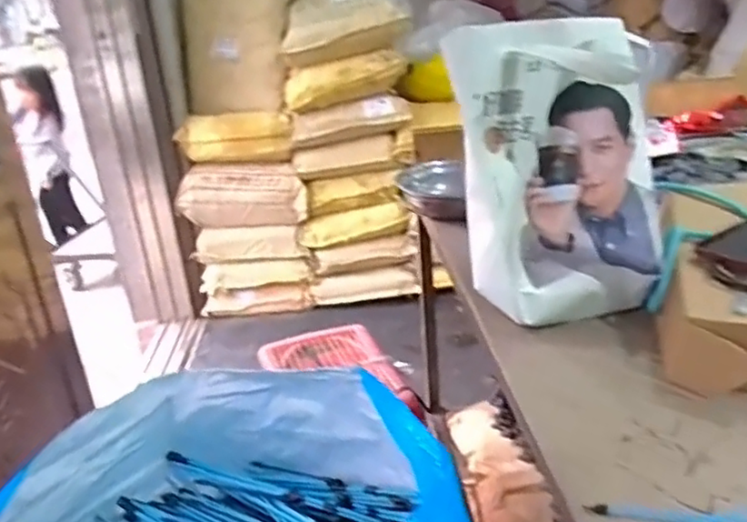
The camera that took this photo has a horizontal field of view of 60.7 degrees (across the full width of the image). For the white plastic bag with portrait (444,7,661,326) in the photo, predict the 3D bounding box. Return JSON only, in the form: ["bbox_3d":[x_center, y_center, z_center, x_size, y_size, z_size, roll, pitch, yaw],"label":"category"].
[{"bbox_3d":[0.210,-0.099,0.746,0.226,0.321,0.132,-3,23,6],"label":"white plastic bag with portrait"}]

